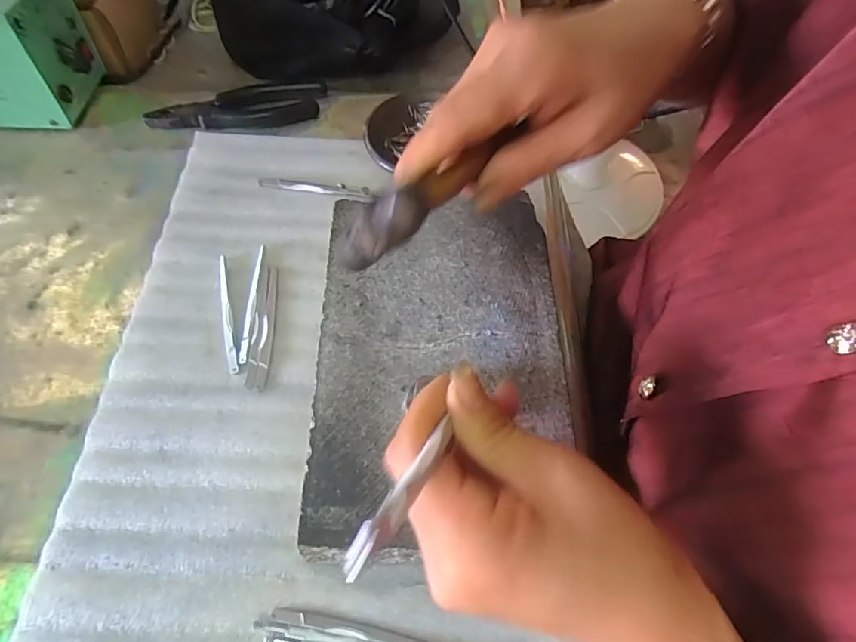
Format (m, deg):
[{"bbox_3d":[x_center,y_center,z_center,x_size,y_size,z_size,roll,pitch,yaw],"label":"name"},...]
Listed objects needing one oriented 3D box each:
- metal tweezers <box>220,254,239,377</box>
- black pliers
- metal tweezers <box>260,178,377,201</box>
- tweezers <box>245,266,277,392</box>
[{"bbox_3d":[-0.153,-0.007,0.356,0.008,0.004,0.102,-16,63,-7],"label":"metal tweezers"},{"bbox_3d":[-0.182,-0.205,0.451,0.163,0.015,0.051,-10,63,-6],"label":"black pliers"},{"bbox_3d":[-0.099,-0.117,0.415,0.101,0.006,0.011,7,63,5],"label":"metal tweezers"},{"bbox_3d":[-0.123,0.002,0.351,0.015,0.005,0.102,-2,62,1],"label":"tweezers"}]

